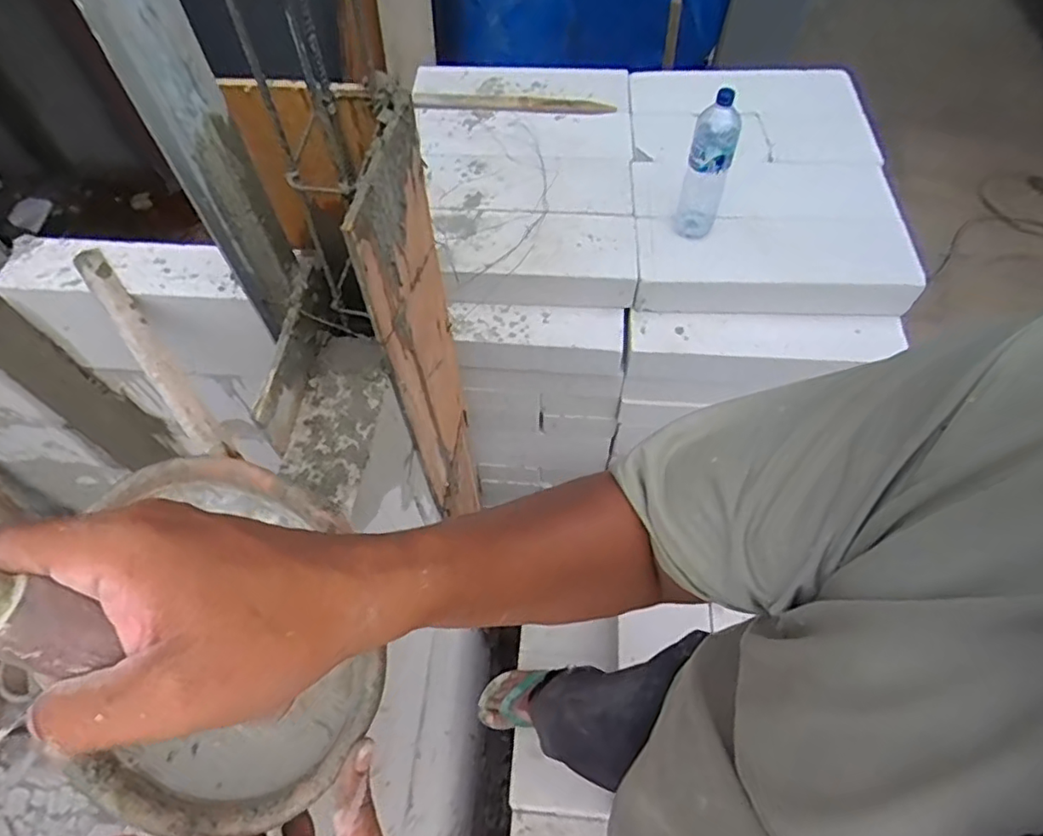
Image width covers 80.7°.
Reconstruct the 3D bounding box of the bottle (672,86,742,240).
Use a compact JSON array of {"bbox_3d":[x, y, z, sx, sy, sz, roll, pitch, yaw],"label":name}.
[{"bbox_3d":[0.390,-0.524,1.292,0.090,0.316,0.096,16,61,11],"label":"bottle"}]

